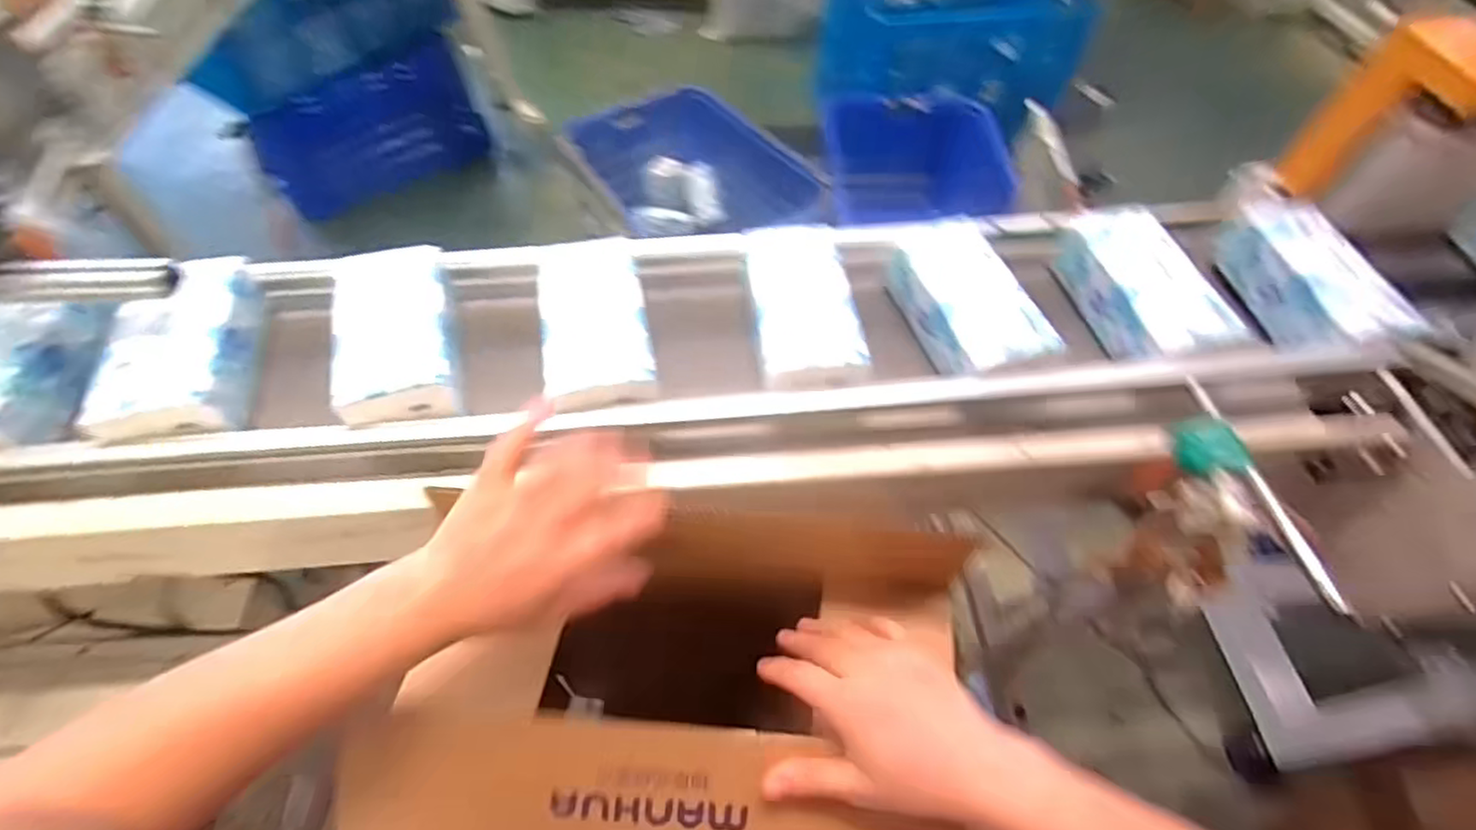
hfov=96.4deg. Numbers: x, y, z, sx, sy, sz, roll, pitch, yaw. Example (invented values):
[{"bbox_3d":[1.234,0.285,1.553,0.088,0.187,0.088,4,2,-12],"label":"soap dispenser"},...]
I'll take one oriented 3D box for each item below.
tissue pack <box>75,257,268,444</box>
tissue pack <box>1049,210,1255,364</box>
[{"bbox_3d":[-0.475,-0.047,0.573,0.108,0.072,0.152,-13,55,-10],"label":"tissue pack"},{"bbox_3d":[0.384,-0.115,0.630,0.089,0.067,0.181,-6,54,-5],"label":"tissue pack"}]

